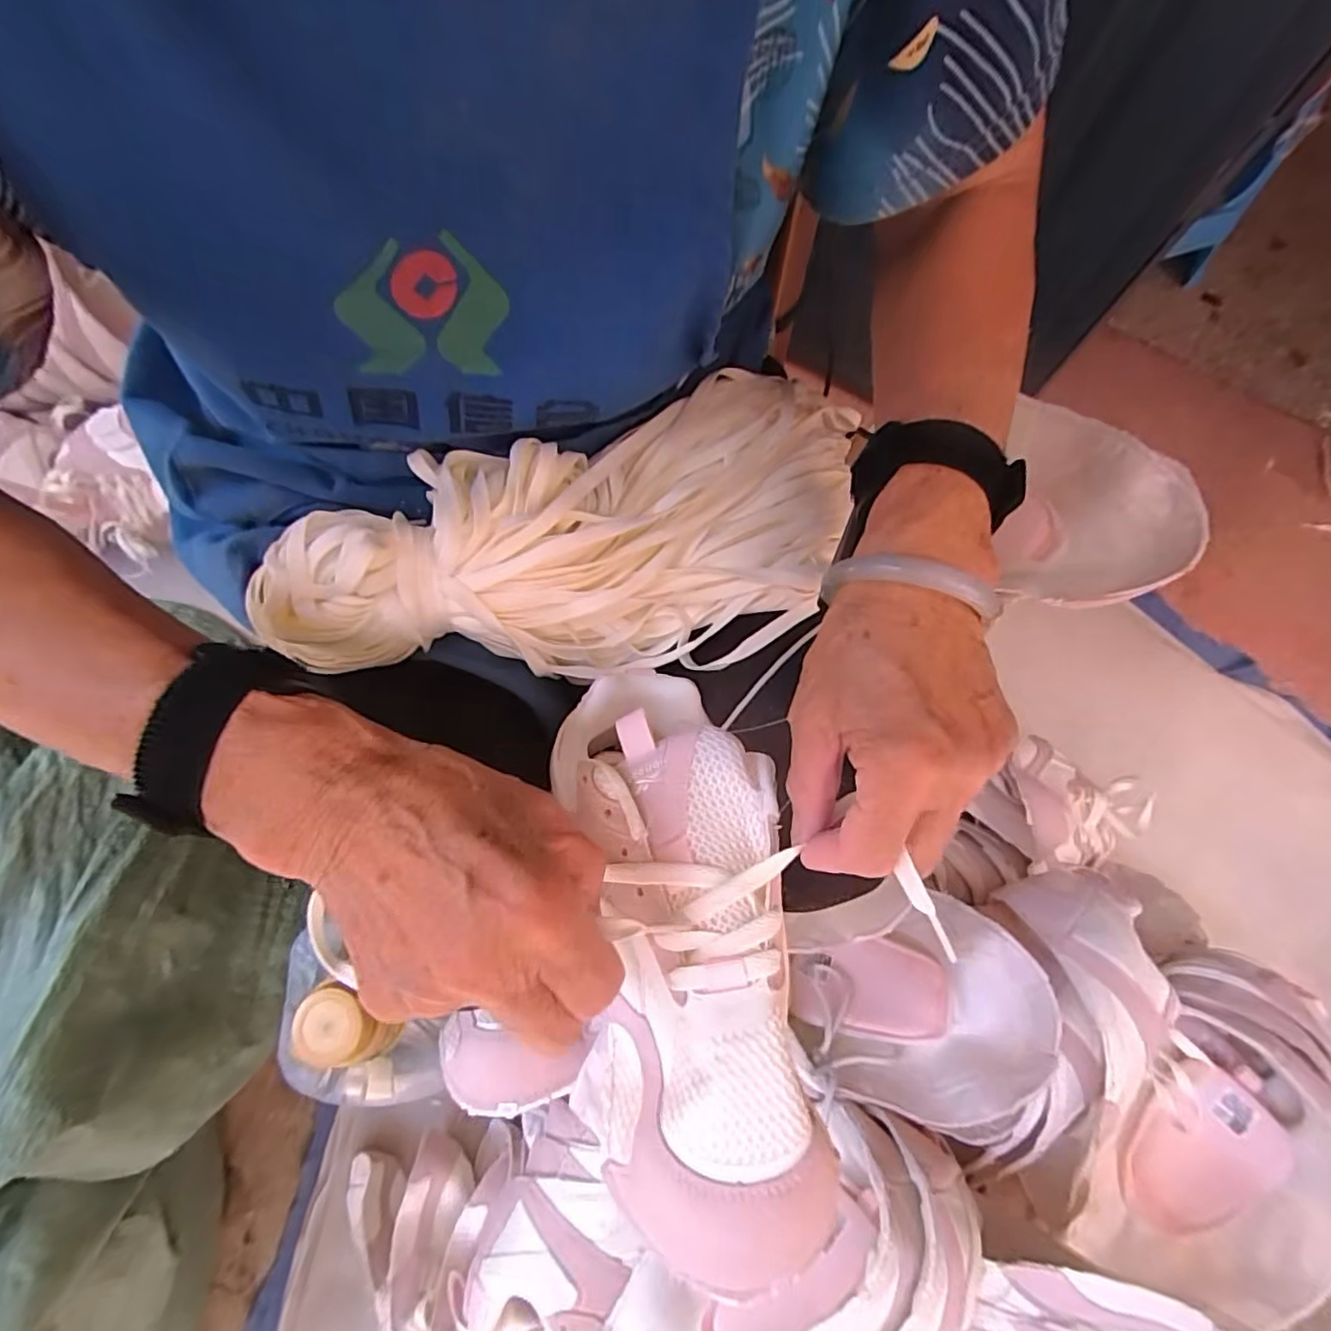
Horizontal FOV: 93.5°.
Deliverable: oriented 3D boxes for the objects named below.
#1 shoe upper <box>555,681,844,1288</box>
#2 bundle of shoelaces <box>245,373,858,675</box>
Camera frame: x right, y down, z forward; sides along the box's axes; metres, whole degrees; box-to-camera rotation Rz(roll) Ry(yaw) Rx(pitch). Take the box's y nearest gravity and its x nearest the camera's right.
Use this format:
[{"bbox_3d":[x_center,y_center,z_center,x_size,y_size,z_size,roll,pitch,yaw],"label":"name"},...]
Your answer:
[{"bbox_3d":[0.004,0.102,0.269,0.095,0.061,0.230,-9,57,-3],"label":"shoe upper"},{"bbox_3d":[-0.030,-0.063,0.341,0.332,0.078,0.149,-18,78,-20],"label":"bundle of shoelaces"}]

